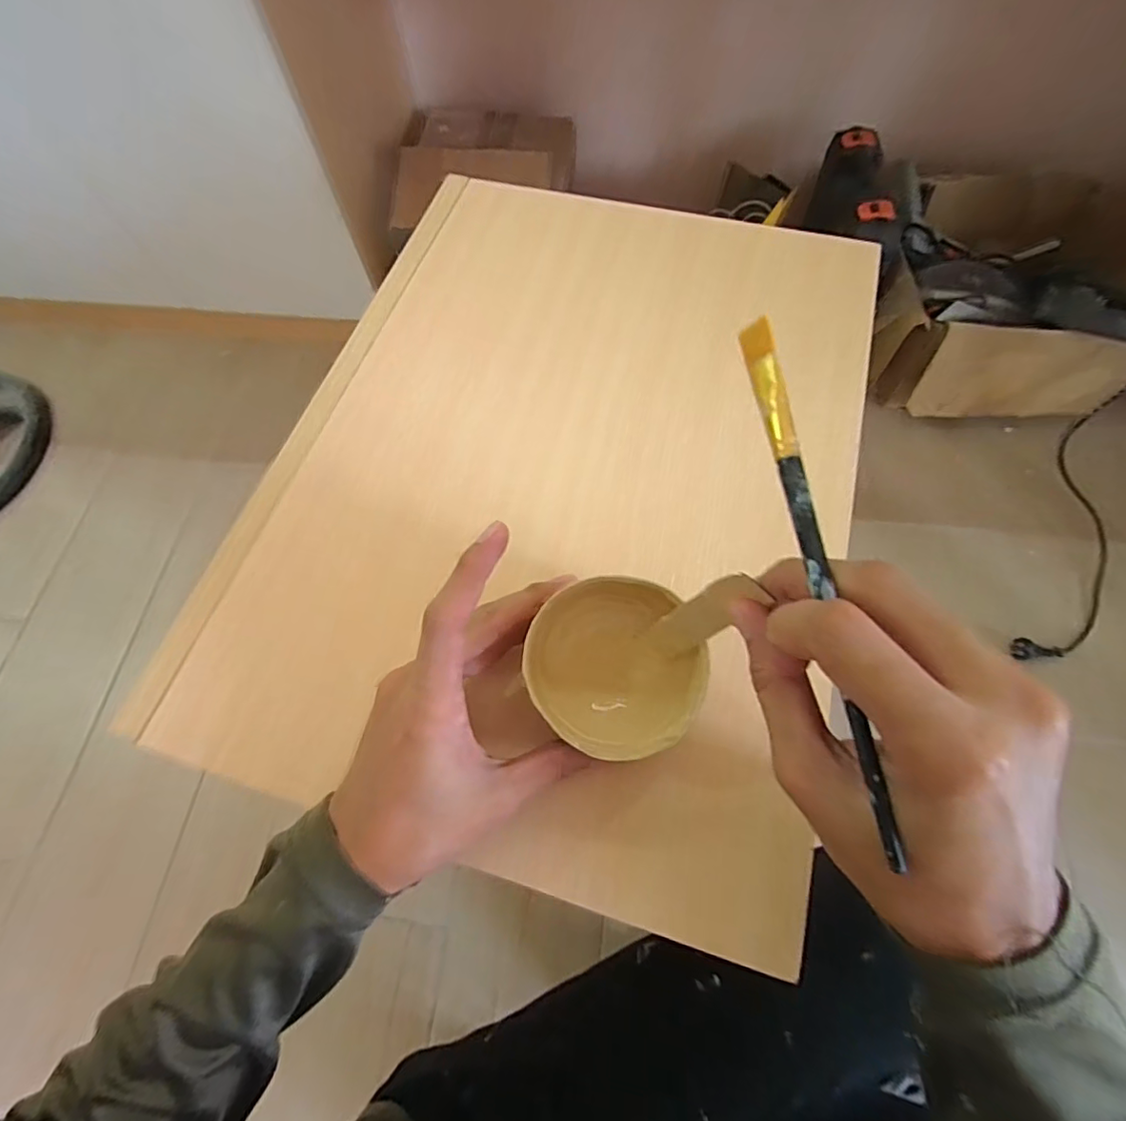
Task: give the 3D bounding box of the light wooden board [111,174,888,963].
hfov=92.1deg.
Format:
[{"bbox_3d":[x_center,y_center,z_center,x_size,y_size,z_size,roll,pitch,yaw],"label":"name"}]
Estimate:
[{"bbox_3d":[0.004,-0.071,0.362,0.357,0.018,0.482,15,68,9],"label":"light wooden board"}]

